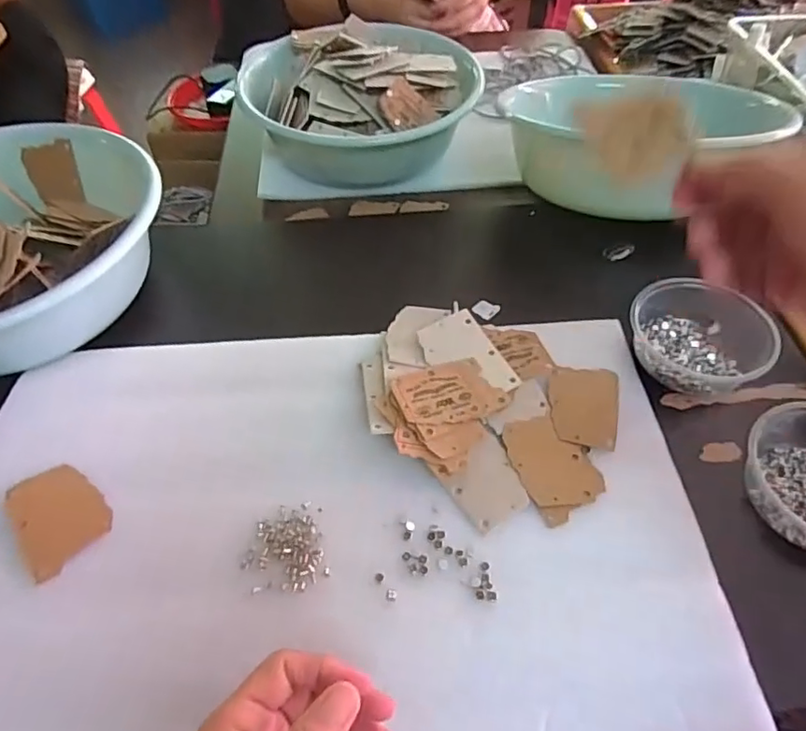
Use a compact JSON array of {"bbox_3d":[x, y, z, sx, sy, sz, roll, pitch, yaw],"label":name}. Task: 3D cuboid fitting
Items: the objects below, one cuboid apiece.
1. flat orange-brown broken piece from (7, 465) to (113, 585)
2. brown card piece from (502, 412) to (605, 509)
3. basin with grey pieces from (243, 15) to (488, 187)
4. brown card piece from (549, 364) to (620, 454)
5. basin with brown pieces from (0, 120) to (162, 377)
[{"bbox_3d":[-0.239,0.103,0.393,0.055,0.009,0.070,-28,69,-31],"label":"flat orange-brown broken piece"},{"bbox_3d":[0.111,0.070,0.421,0.054,0.006,0.073,-13,53,-9],"label":"brown card piece"},{"bbox_3d":[-0.061,-0.350,0.740,0.281,0.099,0.248,-21,54,-15],"label":"basin with grey pieces"},{"bbox_3d":[0.144,0.031,0.451,0.053,0.005,0.074,11,53,10],"label":"brown card piece"},{"bbox_3d":[-0.366,-0.108,0.507,0.286,0.094,0.273,-1,52,1],"label":"basin with brown pieces"}]

